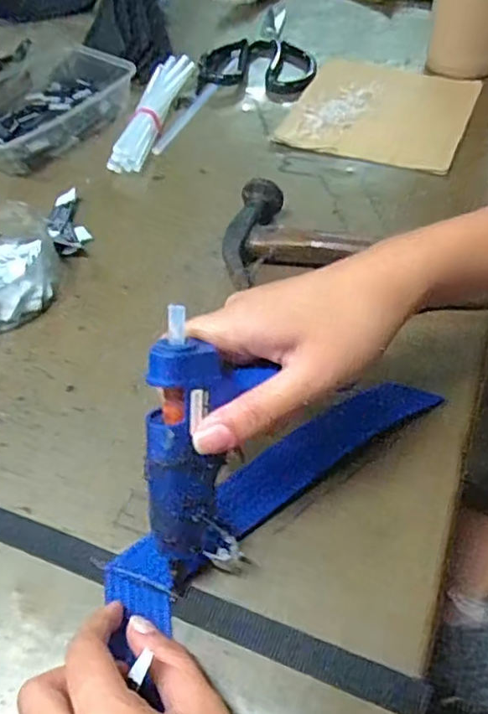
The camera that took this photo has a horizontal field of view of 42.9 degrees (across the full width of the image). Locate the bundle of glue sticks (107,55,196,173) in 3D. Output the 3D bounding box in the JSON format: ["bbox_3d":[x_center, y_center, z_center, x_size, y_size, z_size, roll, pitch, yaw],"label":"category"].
[{"bbox_3d":[-0.085,-0.231,0.588,0.034,0.027,0.175,7,51,10],"label":"bundle of glue sticks"}]

